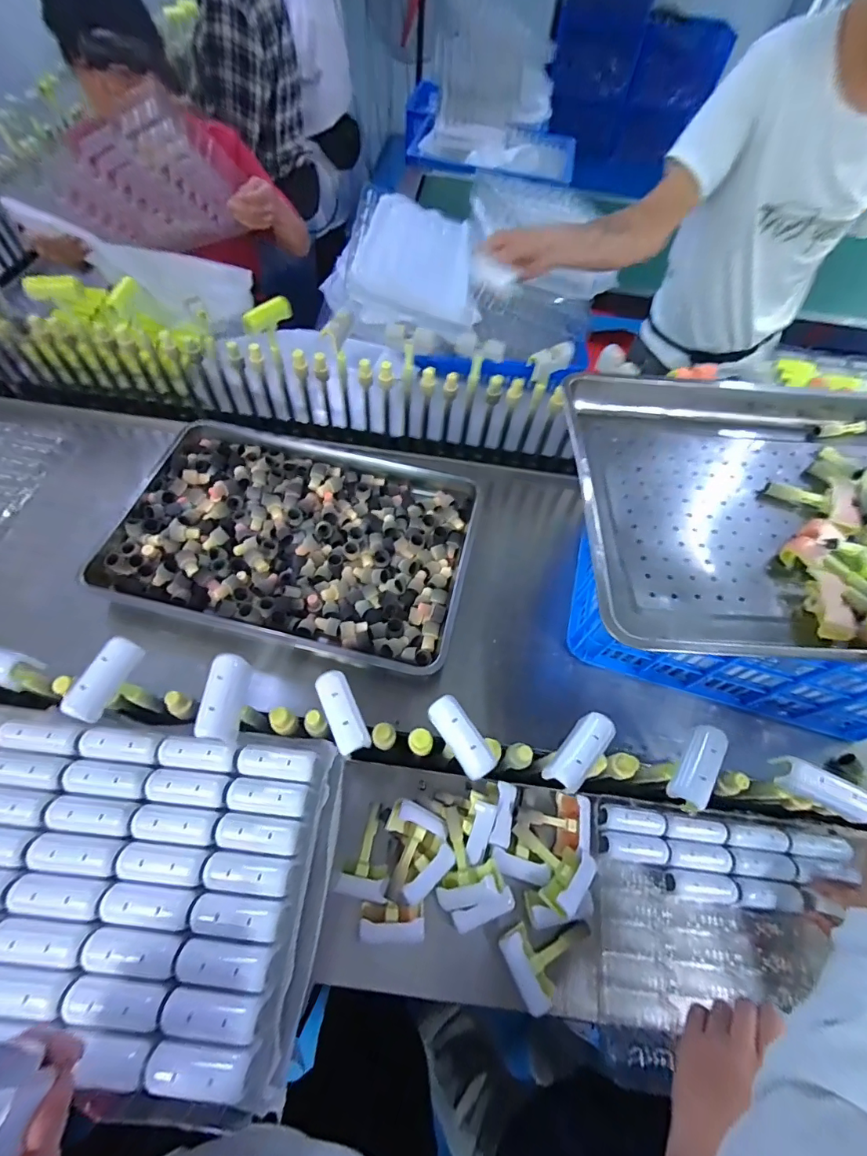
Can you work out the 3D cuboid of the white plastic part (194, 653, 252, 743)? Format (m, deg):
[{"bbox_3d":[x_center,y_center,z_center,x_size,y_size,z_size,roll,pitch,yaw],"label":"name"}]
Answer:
[{"bbox_3d":[-0.199,0.115,0.436,0.030,0.042,0.075,3,62,-1],"label":"white plastic part"}]

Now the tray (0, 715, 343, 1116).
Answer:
[{"bbox_3d":[-0.278,0.274,0.409,0.350,0.030,0.261,5,62,0],"label":"tray"}]

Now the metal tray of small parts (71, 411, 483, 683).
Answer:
[{"bbox_3d":[-0.229,-0.092,0.804,0.589,0.061,0.428,13,63,4],"label":"metal tray of small parts"}]

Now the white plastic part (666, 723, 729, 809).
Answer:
[{"bbox_3d":[0.252,0.176,0.428,0.030,0.021,0.075,28,65,12],"label":"white plastic part"}]

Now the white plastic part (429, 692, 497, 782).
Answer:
[{"bbox_3d":[0.026,0.147,0.420,0.030,0.012,0.077,-30,67,-16],"label":"white plastic part"}]

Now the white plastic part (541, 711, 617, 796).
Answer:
[{"bbox_3d":[0.139,0.161,0.425,0.033,0.014,0.078,39,68,17],"label":"white plastic part"}]

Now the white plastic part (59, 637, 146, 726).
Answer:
[{"bbox_3d":[-0.312,0.095,0.429,0.028,0.029,0.077,26,65,11],"label":"white plastic part"}]

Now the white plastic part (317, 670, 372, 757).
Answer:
[{"bbox_3d":[-0.085,0.123,0.421,0.029,0.014,0.076,-23,66,-14],"label":"white plastic part"}]

